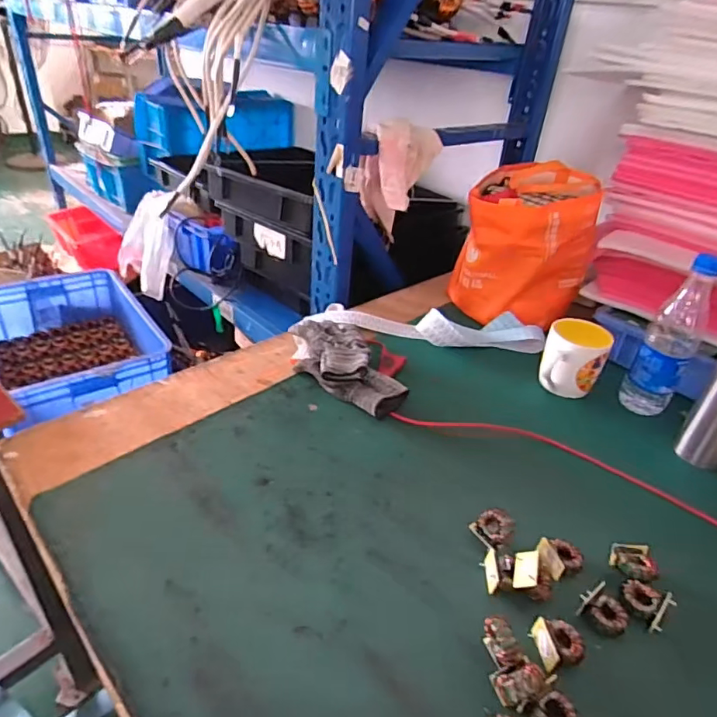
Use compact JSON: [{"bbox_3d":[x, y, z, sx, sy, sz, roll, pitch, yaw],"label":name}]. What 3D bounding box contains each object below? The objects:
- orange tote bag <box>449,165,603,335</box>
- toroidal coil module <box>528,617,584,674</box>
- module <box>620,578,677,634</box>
[{"bbox_3d":[0.292,-0.196,0.904,0.214,0.224,0.211,14,35,14],"label":"orange tote bag"},{"bbox_3d":[0.172,0.241,0.431,0.041,0.019,0.037,4,34,0],"label":"toroidal coil module"},{"bbox_3d":[0.263,0.222,0.470,0.030,0.023,0.041,-24,43,-36],"label":"module"}]

